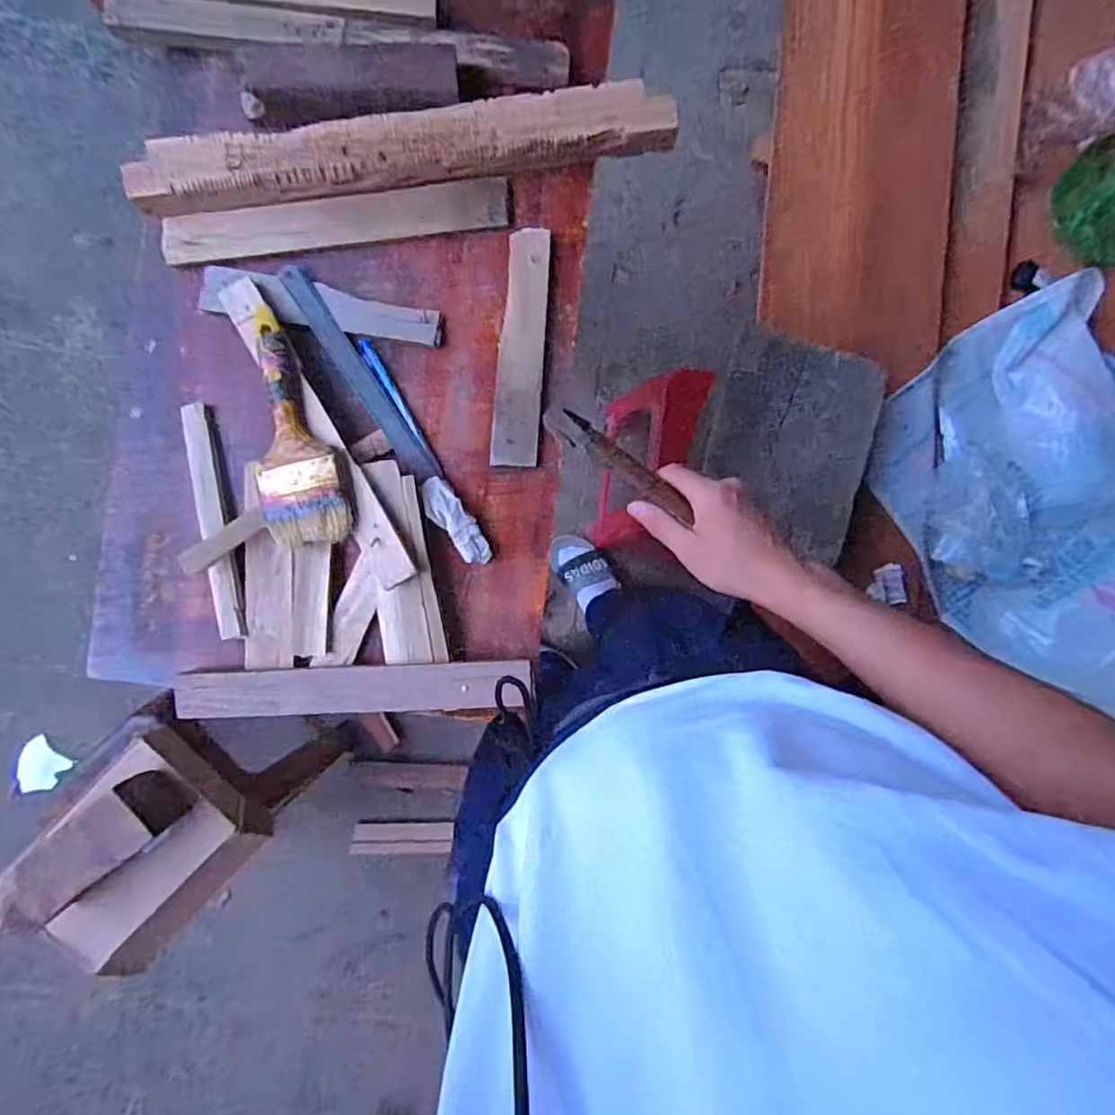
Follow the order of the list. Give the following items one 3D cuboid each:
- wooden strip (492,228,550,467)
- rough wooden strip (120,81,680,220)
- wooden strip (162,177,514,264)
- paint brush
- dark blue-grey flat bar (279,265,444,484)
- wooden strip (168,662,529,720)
[{"bbox_3d":[-0.032,-0.189,0.562,0.043,0.012,0.212,4,91,-3],"label":"wooden strip"},{"bbox_3d":[-0.128,-0.356,0.532,0.462,0.027,0.053,-10,92,-3],"label":"rough wooden strip"},{"bbox_3d":[-0.196,-0.303,0.557,0.300,0.009,0.037,-10,120,-6],"label":"wooden strip"},{"bbox_3d":[-0.226,-0.112,0.520,0.066,0.029,0.203,-12,92,-3],"label":"paint brush"},{"bbox_3d":[-0.176,-0.163,0.547,0.023,0.010,0.222,-34,93,-2],"label":"dark blue-grey flat bar"},{"bbox_3d":[-0.172,0.113,0.532,0.295,0.012,0.041,-1,64,-1],"label":"wooden strip"}]

